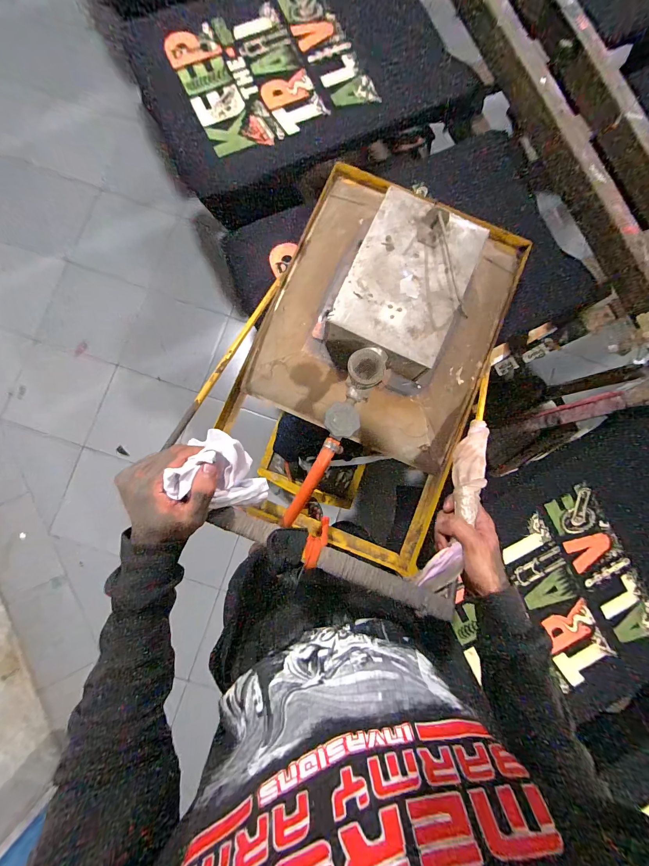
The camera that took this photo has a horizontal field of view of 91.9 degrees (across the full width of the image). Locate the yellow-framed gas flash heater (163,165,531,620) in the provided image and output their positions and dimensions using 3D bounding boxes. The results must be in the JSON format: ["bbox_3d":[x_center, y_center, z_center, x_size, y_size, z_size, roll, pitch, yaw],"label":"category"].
[{"bbox_3d":[0.060,-0.080,0.437,0.362,0.143,0.474,23,83,-2],"label":"yellow-framed gas flash heater"}]

